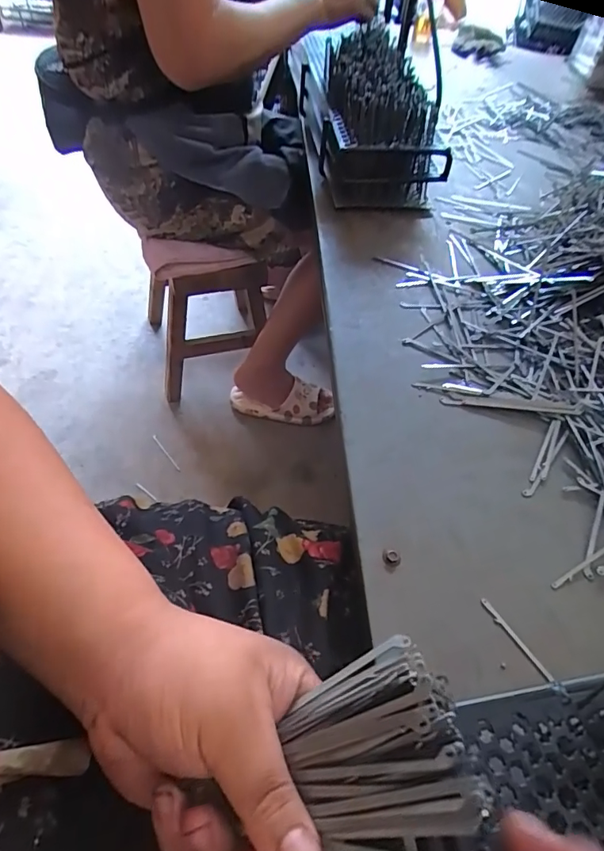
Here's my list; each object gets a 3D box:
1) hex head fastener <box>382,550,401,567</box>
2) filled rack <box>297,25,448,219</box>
[{"bbox_3d":[0.069,0.100,0.363,0.014,0.007,0.013,-8,53,-9],"label":"hex head fastener"},{"bbox_3d":[0.097,-0.465,0.728,0.158,0.128,0.325,-5,53,-7],"label":"filled rack"}]

